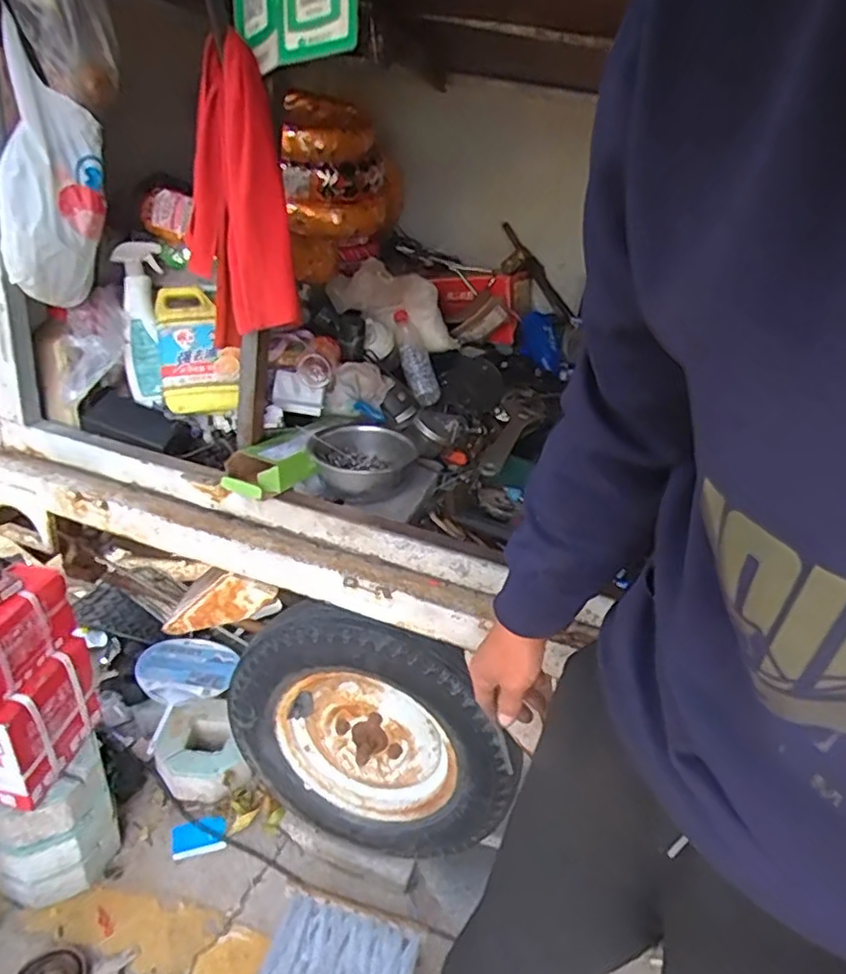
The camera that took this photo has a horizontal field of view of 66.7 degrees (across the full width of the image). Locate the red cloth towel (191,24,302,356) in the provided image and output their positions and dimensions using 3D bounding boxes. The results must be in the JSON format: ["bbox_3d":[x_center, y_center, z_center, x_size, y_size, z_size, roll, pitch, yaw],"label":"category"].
[{"bbox_3d":[-0.249,-0.387,0.893,0.119,0.363,0.124,-17,38,-36],"label":"red cloth towel"}]

